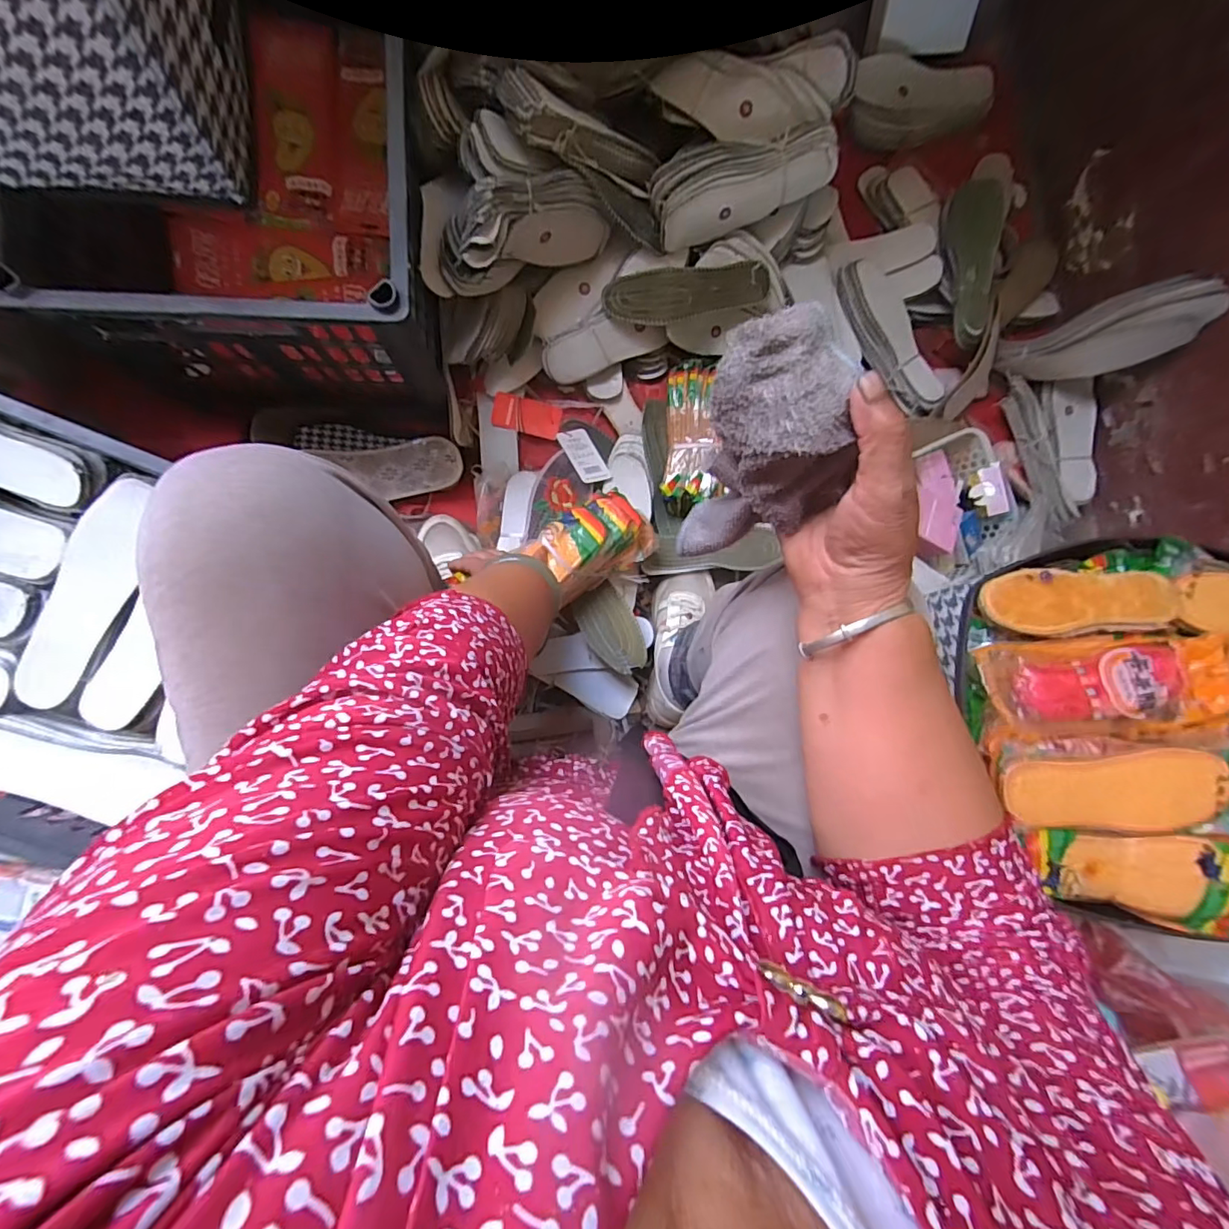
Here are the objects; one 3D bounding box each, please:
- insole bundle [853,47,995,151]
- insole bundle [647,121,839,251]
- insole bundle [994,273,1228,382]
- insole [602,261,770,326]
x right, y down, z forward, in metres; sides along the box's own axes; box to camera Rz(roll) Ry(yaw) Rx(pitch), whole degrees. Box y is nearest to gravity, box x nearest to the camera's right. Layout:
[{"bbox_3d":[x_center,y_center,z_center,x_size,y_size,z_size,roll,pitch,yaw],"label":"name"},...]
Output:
[{"bbox_3d":[0.466,-0.786,0.823,0.230,0.048,0.110,-7,90,-9],"label":"insole bundle"},{"bbox_3d":[0.162,-0.549,0.695,0.233,0.055,0.092,-16,130,-3],"label":"insole bundle"},{"bbox_3d":[0.688,-0.390,0.764,0.072,0.237,0.080,-5,89,-49],"label":"insole bundle"},{"bbox_3d":[0.098,-0.426,0.720,0.224,0.008,0.061,-12,120,-10],"label":"insole"}]

